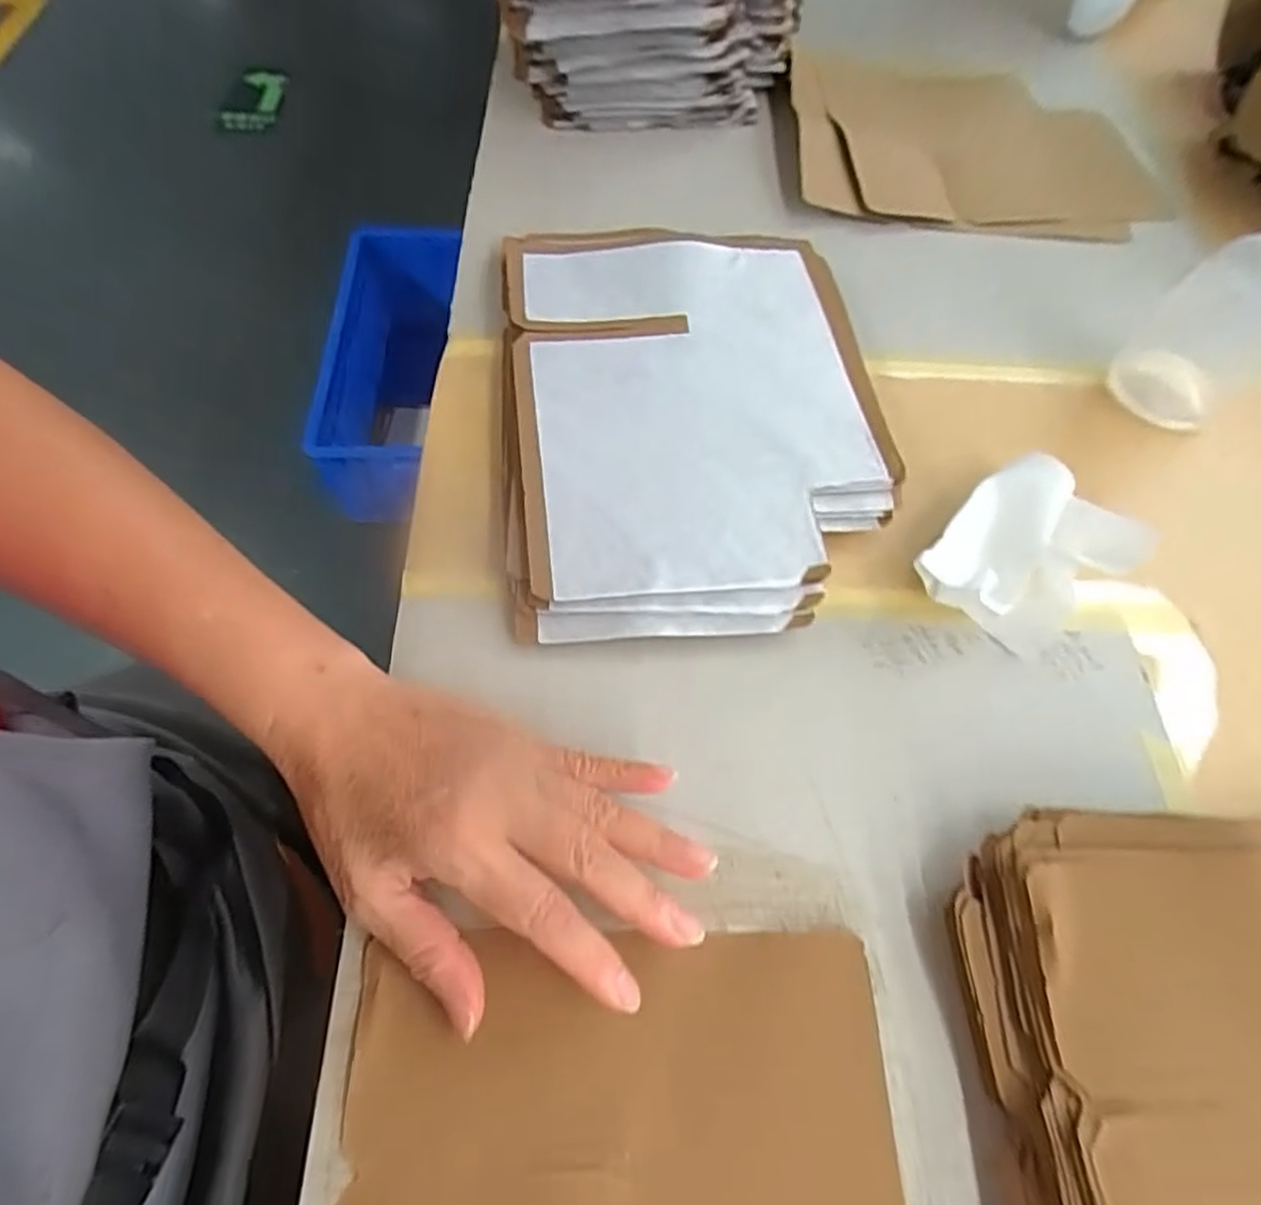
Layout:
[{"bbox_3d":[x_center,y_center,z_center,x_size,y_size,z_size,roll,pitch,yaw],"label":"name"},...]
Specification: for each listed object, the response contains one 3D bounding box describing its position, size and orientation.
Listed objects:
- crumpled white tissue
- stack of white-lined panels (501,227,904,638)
[{"bbox_3d":[0.197,-0.023,0.368,0.095,0.043,0.076,-37,70,-20],"label":"crumpled white tissue"},{"bbox_3d":[0.036,-0.108,0.408,0.207,0.029,0.271,-2,62,-5],"label":"stack of white-lined panels"}]

